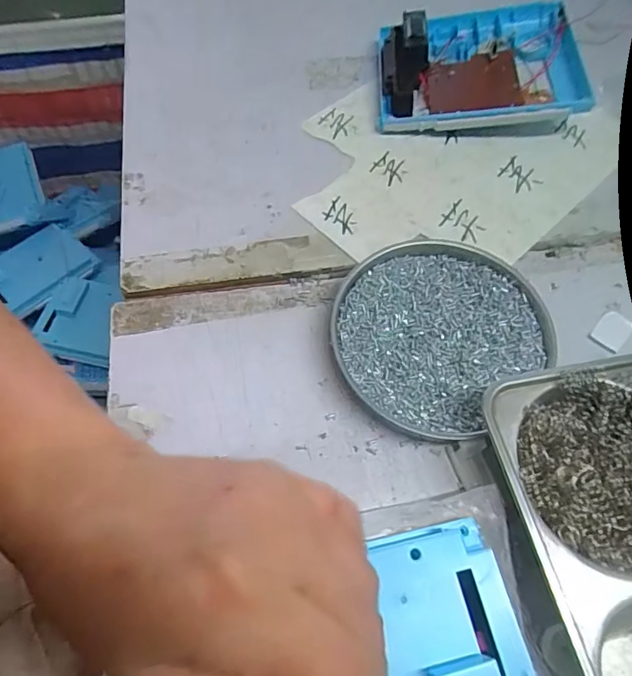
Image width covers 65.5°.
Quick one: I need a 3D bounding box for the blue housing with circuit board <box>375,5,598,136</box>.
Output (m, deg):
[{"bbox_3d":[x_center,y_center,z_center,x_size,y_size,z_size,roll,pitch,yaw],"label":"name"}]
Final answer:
[{"bbox_3d":[0.138,-0.235,0.427,0.168,0.041,0.137,0,62,0],"label":"blue housing with circuit board"}]

